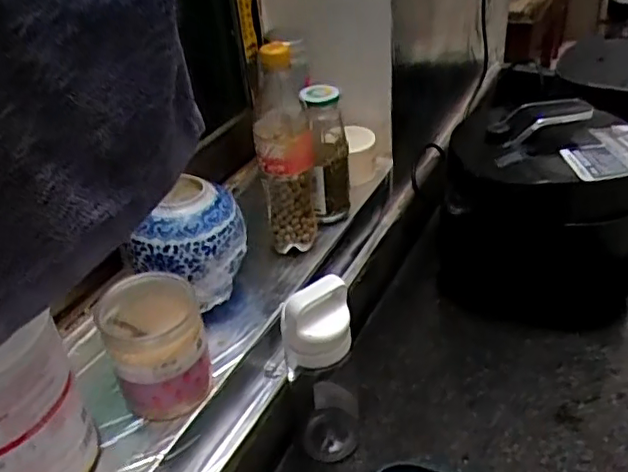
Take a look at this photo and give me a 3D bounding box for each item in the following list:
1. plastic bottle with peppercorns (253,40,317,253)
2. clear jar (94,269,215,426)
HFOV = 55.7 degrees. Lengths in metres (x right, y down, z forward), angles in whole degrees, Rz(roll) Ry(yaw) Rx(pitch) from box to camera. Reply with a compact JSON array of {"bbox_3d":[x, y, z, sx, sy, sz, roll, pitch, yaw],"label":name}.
[{"bbox_3d":[-0.033,-0.095,0.662,0.058,0.235,0.079,-7,35,-1],"label":"plastic bottle with peppercorns"},{"bbox_3d":[-0.139,0.101,0.534,0.081,0.109,0.078,-4,35,3],"label":"clear jar"}]

